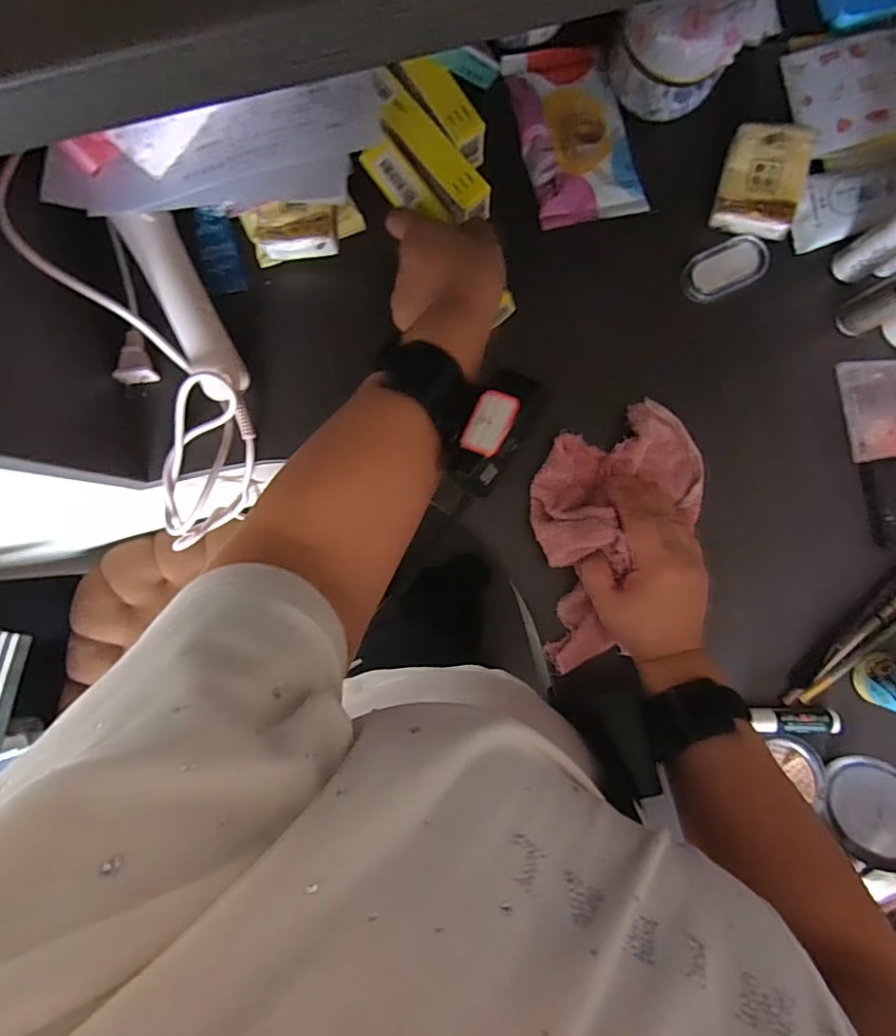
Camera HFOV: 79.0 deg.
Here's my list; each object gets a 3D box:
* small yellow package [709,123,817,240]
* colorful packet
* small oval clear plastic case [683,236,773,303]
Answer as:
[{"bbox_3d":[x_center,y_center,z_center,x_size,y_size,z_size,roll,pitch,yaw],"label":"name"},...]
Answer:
[{"bbox_3d":[0.246,-0.262,0.423,0.060,0.024,0.077,16,87,-1],"label":"small yellow package"},{"bbox_3d":[0.100,-0.306,0.424,0.083,0.028,0.143,-14,87,-4],"label":"colorful packet"},{"bbox_3d":[0.221,-0.199,0.434,0.062,0.018,0.039,-21,89,-2],"label":"small oval clear plastic case"}]

